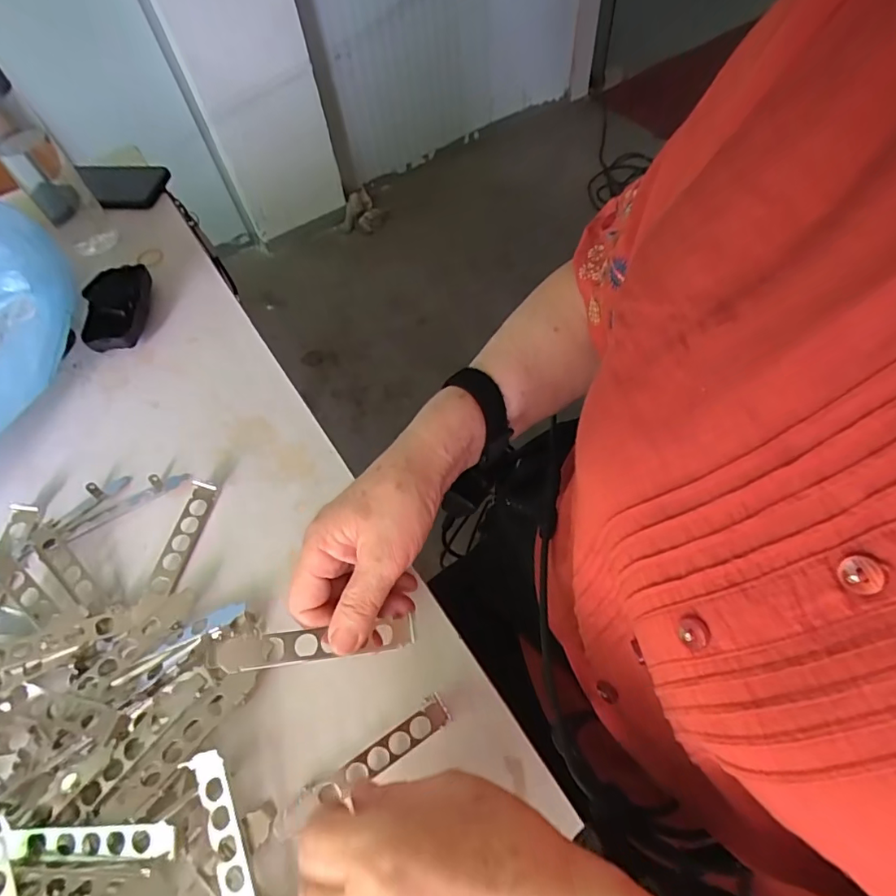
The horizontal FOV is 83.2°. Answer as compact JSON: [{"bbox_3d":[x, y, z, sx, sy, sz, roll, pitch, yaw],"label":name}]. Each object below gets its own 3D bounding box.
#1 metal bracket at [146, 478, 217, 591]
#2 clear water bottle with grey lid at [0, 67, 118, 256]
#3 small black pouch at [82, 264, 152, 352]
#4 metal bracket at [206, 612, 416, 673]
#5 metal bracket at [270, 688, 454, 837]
[{"bbox_3d":[-0.212,0.070,0.405,0.022,0.012,0.094,6,60,9],"label":"metal bracket"},{"bbox_3d":[-0.436,-0.303,0.531,0.048,0.204,0.058,34,67,22],"label":"clear water bottle with grey lid"},{"bbox_3d":[-0.344,-0.148,0.528,0.053,0.038,0.107,-12,59,-2],"label":"small black pouch"},{"bbox_3d":[-0.079,0.119,0.307,0.120,0.004,0.019,-2,72,-17],"label":"metal bracket"},{"bbox_3d":[-0.053,0.196,0.315,0.119,0.010,0.020,-30,62,-12],"label":"metal bracket"}]

